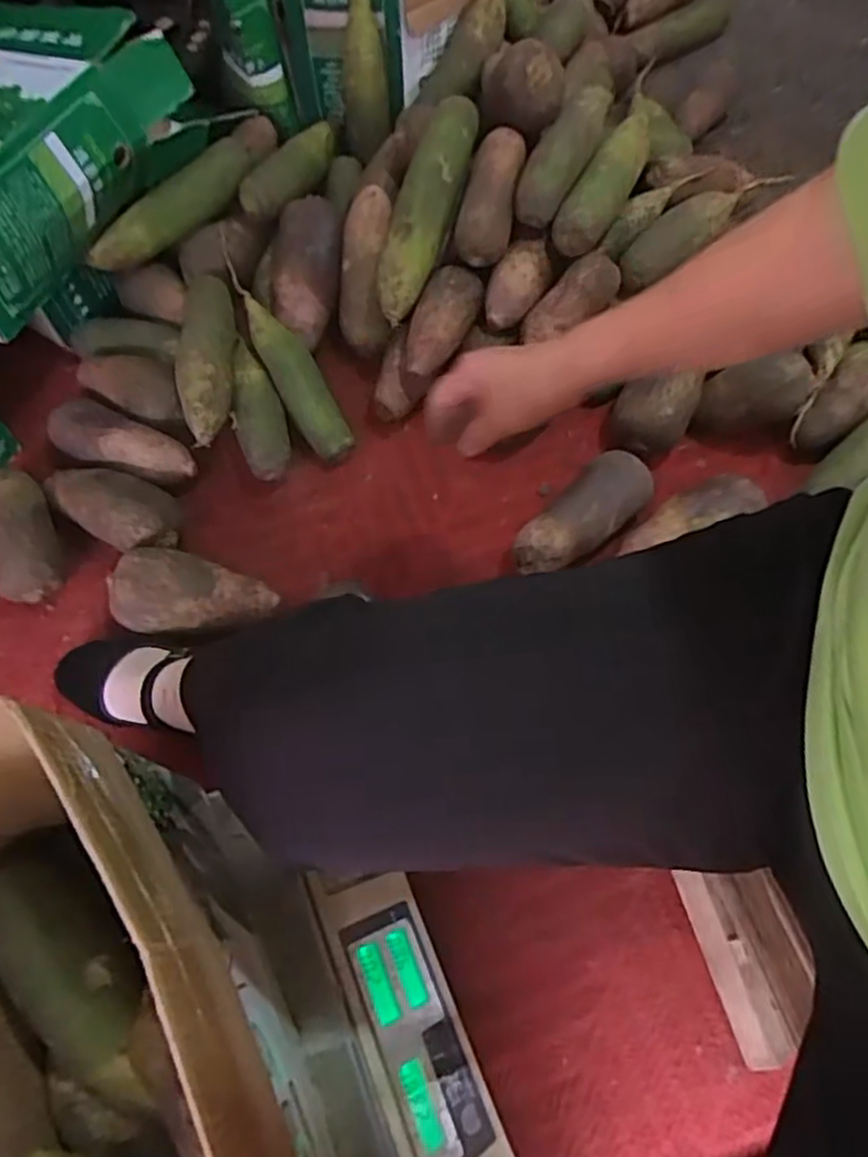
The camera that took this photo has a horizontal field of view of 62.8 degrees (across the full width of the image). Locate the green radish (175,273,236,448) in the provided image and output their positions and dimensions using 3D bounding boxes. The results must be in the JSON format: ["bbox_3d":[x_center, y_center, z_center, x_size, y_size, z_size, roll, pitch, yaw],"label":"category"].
[{"bbox_3d":[-0.248,-0.245,0.773,0.064,0.055,0.226,-10,67,-4],"label":"green radish"}]

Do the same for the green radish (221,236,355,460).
[{"bbox_3d":[-0.172,-0.256,0.798,0.052,0.046,0.280,-30,84,-12],"label":"green radish"}]

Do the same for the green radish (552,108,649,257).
[{"bbox_3d":[0.189,-0.433,0.784,0.051,0.052,0.202,24,69,10],"label":"green radish"}]

